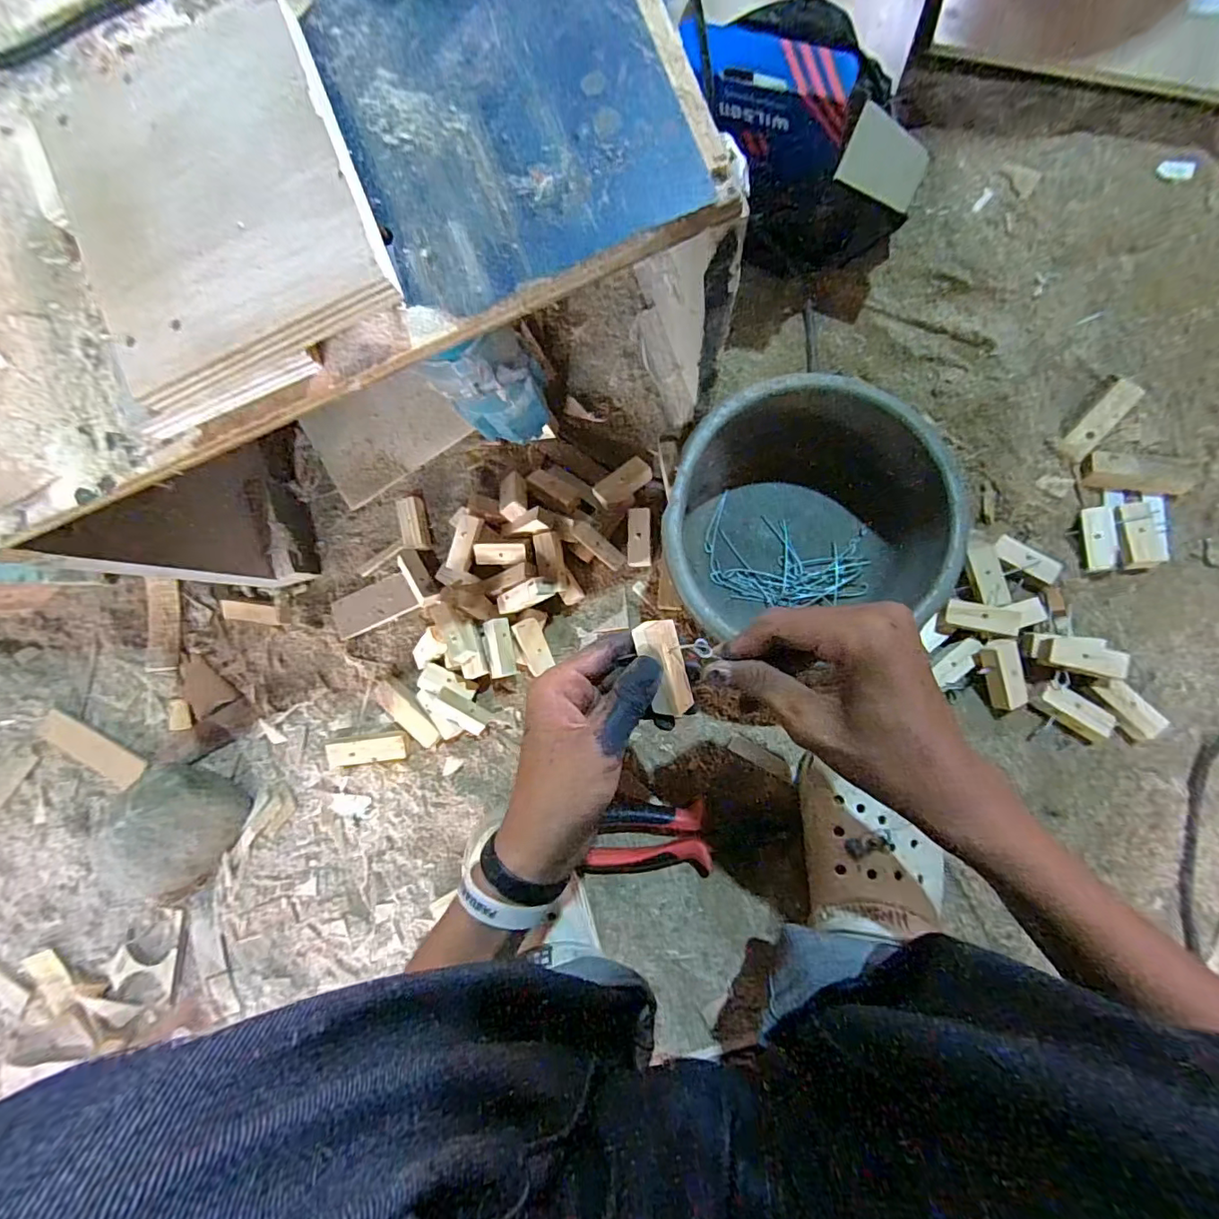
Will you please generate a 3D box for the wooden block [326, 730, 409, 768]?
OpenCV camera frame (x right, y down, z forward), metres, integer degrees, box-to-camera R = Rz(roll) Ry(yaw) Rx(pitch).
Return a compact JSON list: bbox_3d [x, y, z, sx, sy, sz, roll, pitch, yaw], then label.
[{"bbox_3d":[-0.229,0.133,0.513,0.079,0.010,0.027,-8,88,4],"label":"wooden block"}]

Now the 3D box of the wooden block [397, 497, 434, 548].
[{"bbox_3d":[-0.189,-0.083,0.523,0.022,0.027,0.050,-10,88,4],"label":"wooden block"}]

